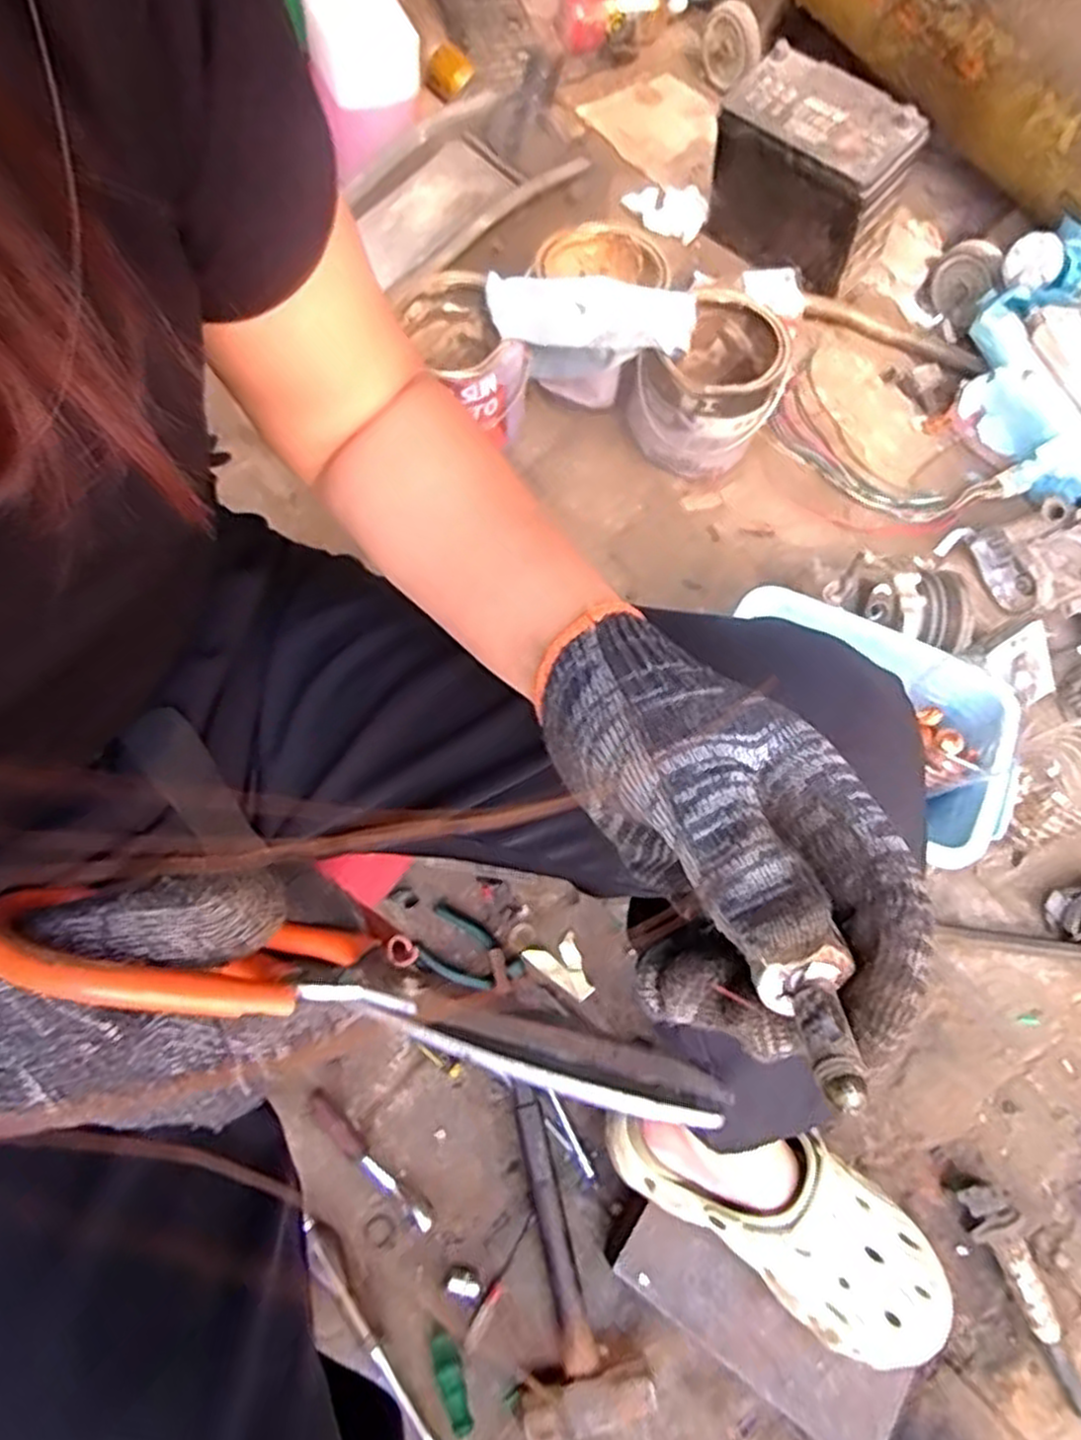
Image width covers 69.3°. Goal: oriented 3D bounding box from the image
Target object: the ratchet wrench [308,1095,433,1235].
[{"bbox_3d":[-0.146,0.375,0.664,0.141,0.025,0.018,42,72,15],"label":"ratchet wrench"}]

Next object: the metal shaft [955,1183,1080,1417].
[{"bbox_3d":[0.398,0.466,0.633,0.038,0.031,0.169,-20,69,-10],"label":"metal shaft"}]

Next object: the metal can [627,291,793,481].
[{"bbox_3d":[0.201,-0.390,0.932,0.144,0.128,0.169,39,71,14],"label":"metal can"}]

